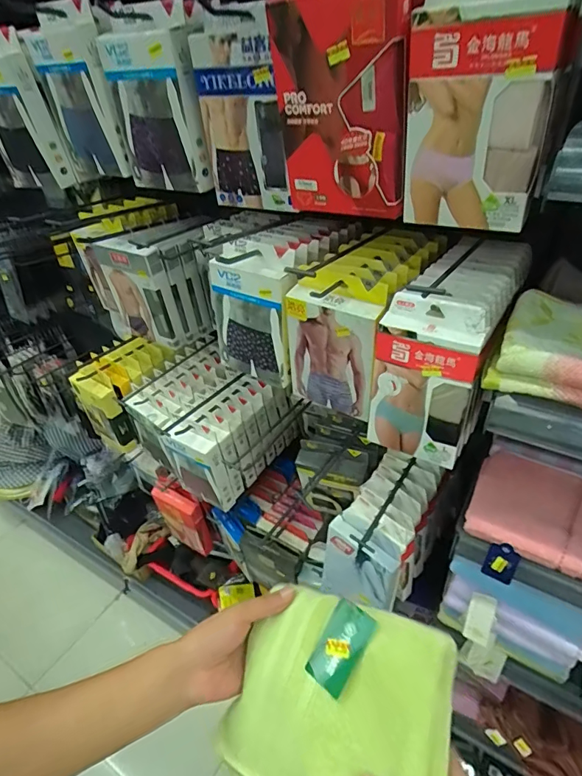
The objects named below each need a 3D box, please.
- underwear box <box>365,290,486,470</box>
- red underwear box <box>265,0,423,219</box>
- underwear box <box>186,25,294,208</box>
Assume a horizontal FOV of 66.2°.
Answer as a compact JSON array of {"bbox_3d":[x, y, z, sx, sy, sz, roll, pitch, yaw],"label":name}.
[{"bbox_3d":[0.153,-0.003,0.528,0.112,0.196,0.035,16,32,27],"label":"underwear box"},{"bbox_3d":[0.050,-0.276,0.439,0.137,0.204,0.039,21,52,27],"label":"red underwear box"},{"bbox_3d":[-0.061,-0.317,0.550,0.115,0.192,0.022,18,46,28],"label":"underwear box"}]

